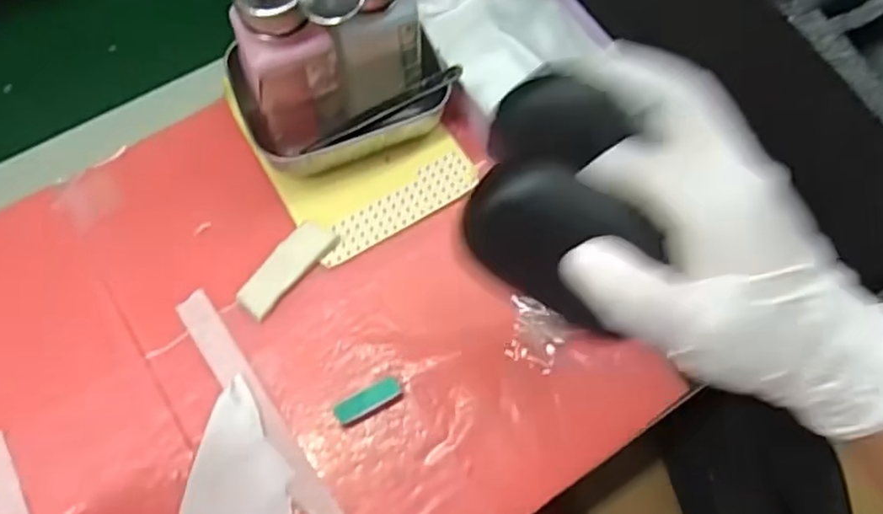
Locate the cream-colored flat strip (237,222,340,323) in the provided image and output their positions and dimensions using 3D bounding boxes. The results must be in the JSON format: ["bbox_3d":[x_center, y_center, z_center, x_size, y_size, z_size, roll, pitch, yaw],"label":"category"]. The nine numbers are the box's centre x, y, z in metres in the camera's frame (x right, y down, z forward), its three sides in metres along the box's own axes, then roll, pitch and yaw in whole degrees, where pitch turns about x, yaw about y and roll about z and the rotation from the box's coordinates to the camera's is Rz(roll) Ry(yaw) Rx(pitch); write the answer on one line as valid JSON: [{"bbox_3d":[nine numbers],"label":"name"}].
[{"bbox_3d":[-0.100,0.007,0.420,0.026,0.007,0.073,39,74,11],"label":"cream-colored flat strip"}]

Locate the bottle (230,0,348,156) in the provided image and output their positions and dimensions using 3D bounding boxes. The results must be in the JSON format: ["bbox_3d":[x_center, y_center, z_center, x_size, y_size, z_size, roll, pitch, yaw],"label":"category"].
[{"bbox_3d":[-0.093,-0.113,0.396,0.058,0.133,0.051,-22,73,-10],"label":"bottle"}]

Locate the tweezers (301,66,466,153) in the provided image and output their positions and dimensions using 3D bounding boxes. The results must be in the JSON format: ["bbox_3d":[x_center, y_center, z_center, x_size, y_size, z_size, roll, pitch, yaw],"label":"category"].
[{"bbox_3d":[-0.040,-0.097,0.429,0.117,0.009,0.011,-26,73,5],"label":"tweezers"}]

